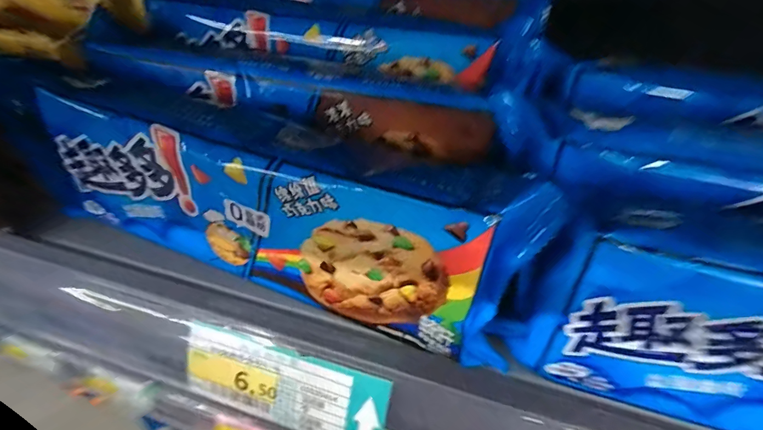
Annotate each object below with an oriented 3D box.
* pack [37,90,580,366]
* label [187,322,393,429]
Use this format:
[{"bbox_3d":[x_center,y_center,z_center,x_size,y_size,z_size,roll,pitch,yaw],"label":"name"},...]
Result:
[{"bbox_3d":[-0.053,-0.003,0.165,0.220,0.067,0.033,16,54,18],"label":"pack"},{"bbox_3d":[-0.043,0.075,0.175,0.093,0.037,0.004,13,13,13],"label":"label"}]

